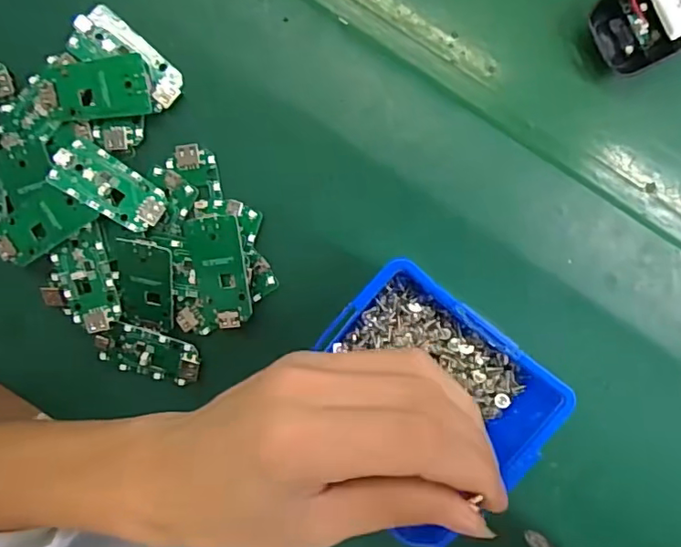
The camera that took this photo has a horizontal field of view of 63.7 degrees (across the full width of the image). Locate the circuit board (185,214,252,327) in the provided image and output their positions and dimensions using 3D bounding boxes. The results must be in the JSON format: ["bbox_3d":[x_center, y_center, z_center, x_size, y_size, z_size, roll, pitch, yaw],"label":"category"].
[{"bbox_3d":[-0.068,-0.001,0.306,0.034,0.008,0.062,0,106,17],"label":"circuit board"}]

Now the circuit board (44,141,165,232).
[{"bbox_3d":[-0.130,-0.049,0.309,0.063,0.004,0.031,32,76,-8],"label":"circuit board"}]

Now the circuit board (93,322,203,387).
[{"bbox_3d":[-0.116,0.049,0.329,0.062,0.010,0.030,19,97,4],"label":"circuit board"}]

